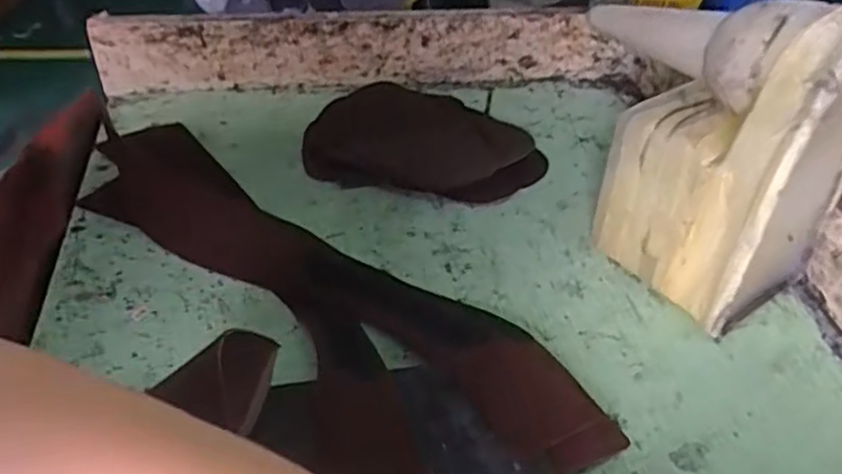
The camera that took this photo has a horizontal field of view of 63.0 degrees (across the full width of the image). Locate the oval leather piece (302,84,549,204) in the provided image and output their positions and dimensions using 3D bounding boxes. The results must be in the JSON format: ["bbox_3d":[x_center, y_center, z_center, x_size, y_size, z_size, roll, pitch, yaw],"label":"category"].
[{"bbox_3d":[0.006,-0.091,0.607,0.198,0.028,0.150,9,40,3],"label":"oval leather piece"}]

